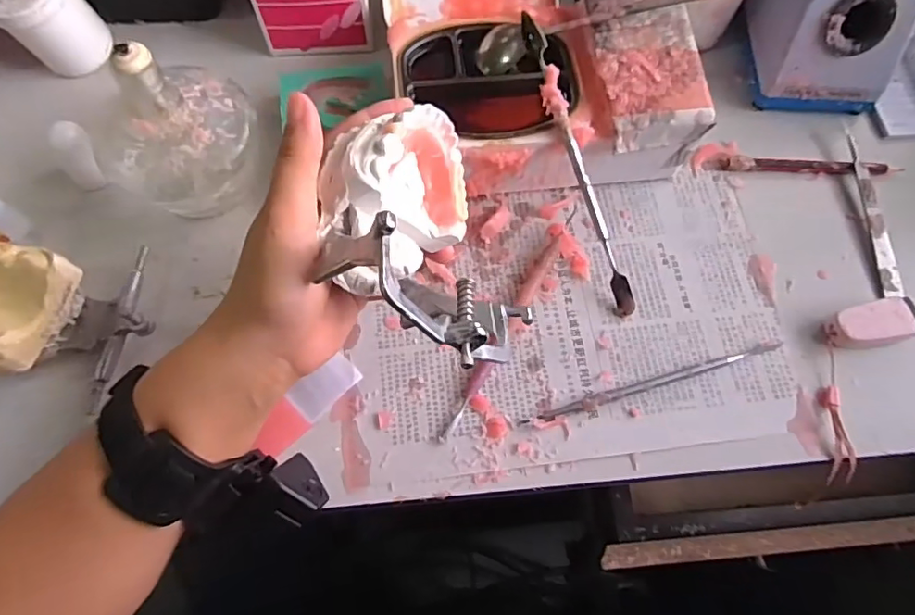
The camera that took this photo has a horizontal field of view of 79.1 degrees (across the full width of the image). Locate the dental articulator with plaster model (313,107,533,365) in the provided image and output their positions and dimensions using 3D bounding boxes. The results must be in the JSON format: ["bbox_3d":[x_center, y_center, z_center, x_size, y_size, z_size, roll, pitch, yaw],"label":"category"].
[{"bbox_3d":[-0.018,-0.028,0.245,0.076,0.063,0.129,-8,50,-4],"label":"dental articulator with plaster model"}]

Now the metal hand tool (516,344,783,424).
[{"bbox_3d":[0.119,0.044,0.330,0.169,0.008,0.006,-16,70,-7],"label":"metal hand tool"}]

